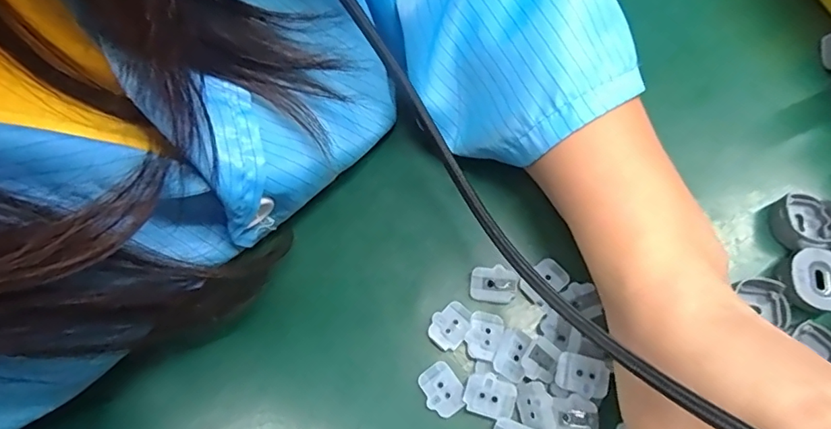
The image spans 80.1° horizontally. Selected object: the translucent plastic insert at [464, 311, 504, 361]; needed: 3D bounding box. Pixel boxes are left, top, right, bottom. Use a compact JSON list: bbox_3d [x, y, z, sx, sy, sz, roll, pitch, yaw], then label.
[{"bbox_3d":[0.031,0.054,0.222,0.015,0.004,0.021,17,70,8],"label":"translucent plastic insert"}]

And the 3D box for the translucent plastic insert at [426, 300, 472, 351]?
[{"bbox_3d":[0.016,0.051,0.227,0.017,0.004,0.021,41,75,16],"label":"translucent plastic insert"}]

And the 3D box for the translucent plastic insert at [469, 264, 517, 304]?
[{"bbox_3d":[0.037,0.032,0.232,0.021,0.004,0.016,3,69,3],"label":"translucent plastic insert"}]

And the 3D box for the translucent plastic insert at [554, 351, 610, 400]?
[{"bbox_3d":[0.072,0.069,0.212,0.022,0.005,0.016,18,70,8],"label":"translucent plastic insert"}]

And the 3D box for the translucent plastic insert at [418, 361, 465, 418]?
[{"bbox_3d":[0.012,0.077,0.218,0.017,0.005,0.022,-35,72,-11],"label":"translucent plastic insert"}]

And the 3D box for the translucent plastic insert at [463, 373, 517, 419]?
[{"bbox_3d":[0.032,0.077,0.210,0.021,0.004,0.016,17,70,8],"label":"translucent plastic insert"}]

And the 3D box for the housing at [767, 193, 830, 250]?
[{"bbox_3d":[0.185,0.003,0.234,0.026,0.013,0.026,-1,69,1],"label":"housing"}]

